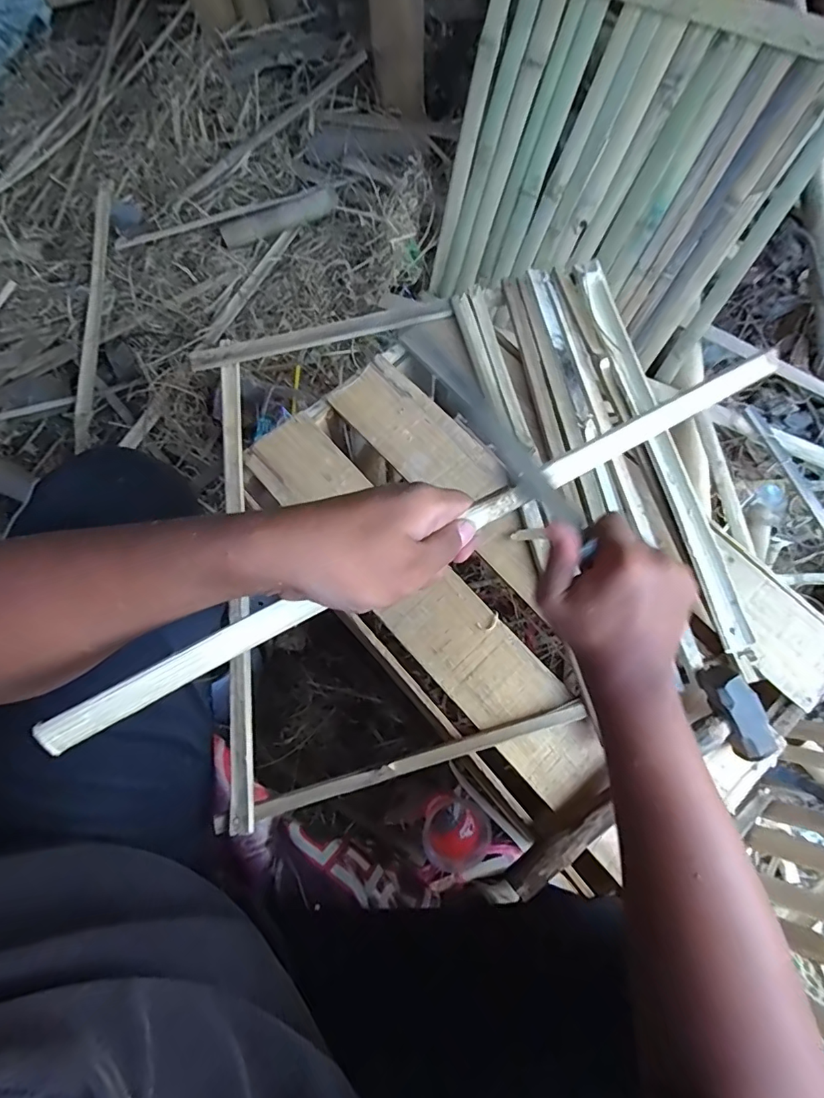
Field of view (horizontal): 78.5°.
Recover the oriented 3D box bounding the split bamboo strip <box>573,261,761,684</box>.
[{"bbox_3d":[0.271,-0.117,0.558,0.039,0.014,0.504,-12,71,-2],"label":"split bamboo strip"}]

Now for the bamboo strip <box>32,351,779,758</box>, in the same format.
[{"bbox_3d":[0.035,-0.019,0.320,0.522,0.013,0.018,-28,80,-12],"label":"bamboo strip"}]

